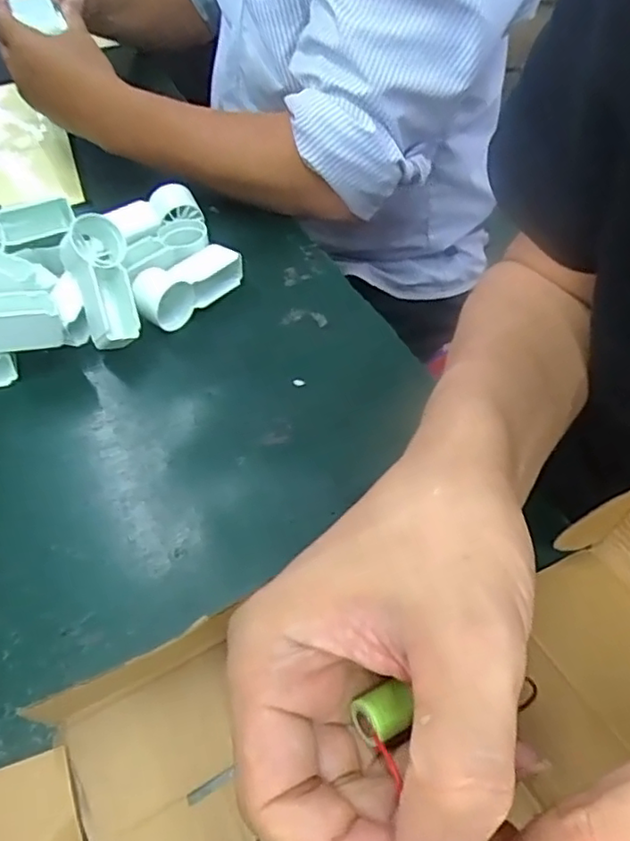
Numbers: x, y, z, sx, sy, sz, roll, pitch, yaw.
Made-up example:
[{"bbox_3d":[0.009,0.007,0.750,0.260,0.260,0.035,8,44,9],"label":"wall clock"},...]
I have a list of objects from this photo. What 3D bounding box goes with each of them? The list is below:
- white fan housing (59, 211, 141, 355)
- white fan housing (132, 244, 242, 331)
[{"bbox_3d":[-0.156,-0.101,0.464,0.042,0.042,0.101,-18,72,-10],"label":"white fan housing"},{"bbox_3d":[-0.095,-0.105,0.486,0.088,0.036,0.032,-38,58,-24],"label":"white fan housing"}]

